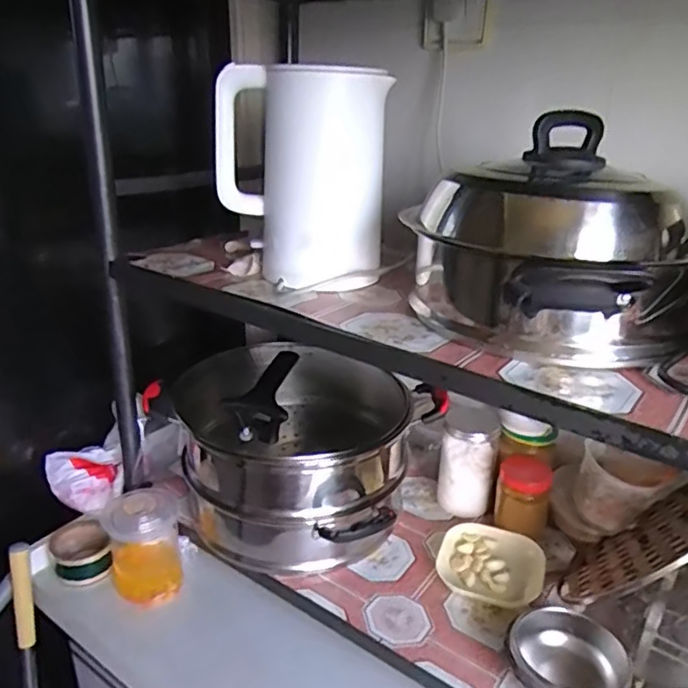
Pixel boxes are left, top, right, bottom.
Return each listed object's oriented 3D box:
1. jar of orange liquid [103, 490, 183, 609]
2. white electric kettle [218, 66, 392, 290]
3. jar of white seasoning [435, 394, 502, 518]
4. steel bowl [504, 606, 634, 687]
[{"bbox_3d":[-0.287,0.296,0.882,0.093,0.162,0.086,-8,26,-20],"label":"jar of orange liquid"},{"bbox_3d":[-0.050,-0.203,0.738,0.166,0.237,0.125,21,31,37],"label":"white electric kettle"},{"bbox_3d":[0.195,0.161,0.945,0.080,0.160,0.088,1,24,0],"label":"jar of white seasoning"},{"bbox_3d":[0.240,0.352,0.666,0.104,0.064,0.122,-9,26,-21],"label":"steel bowl"}]

